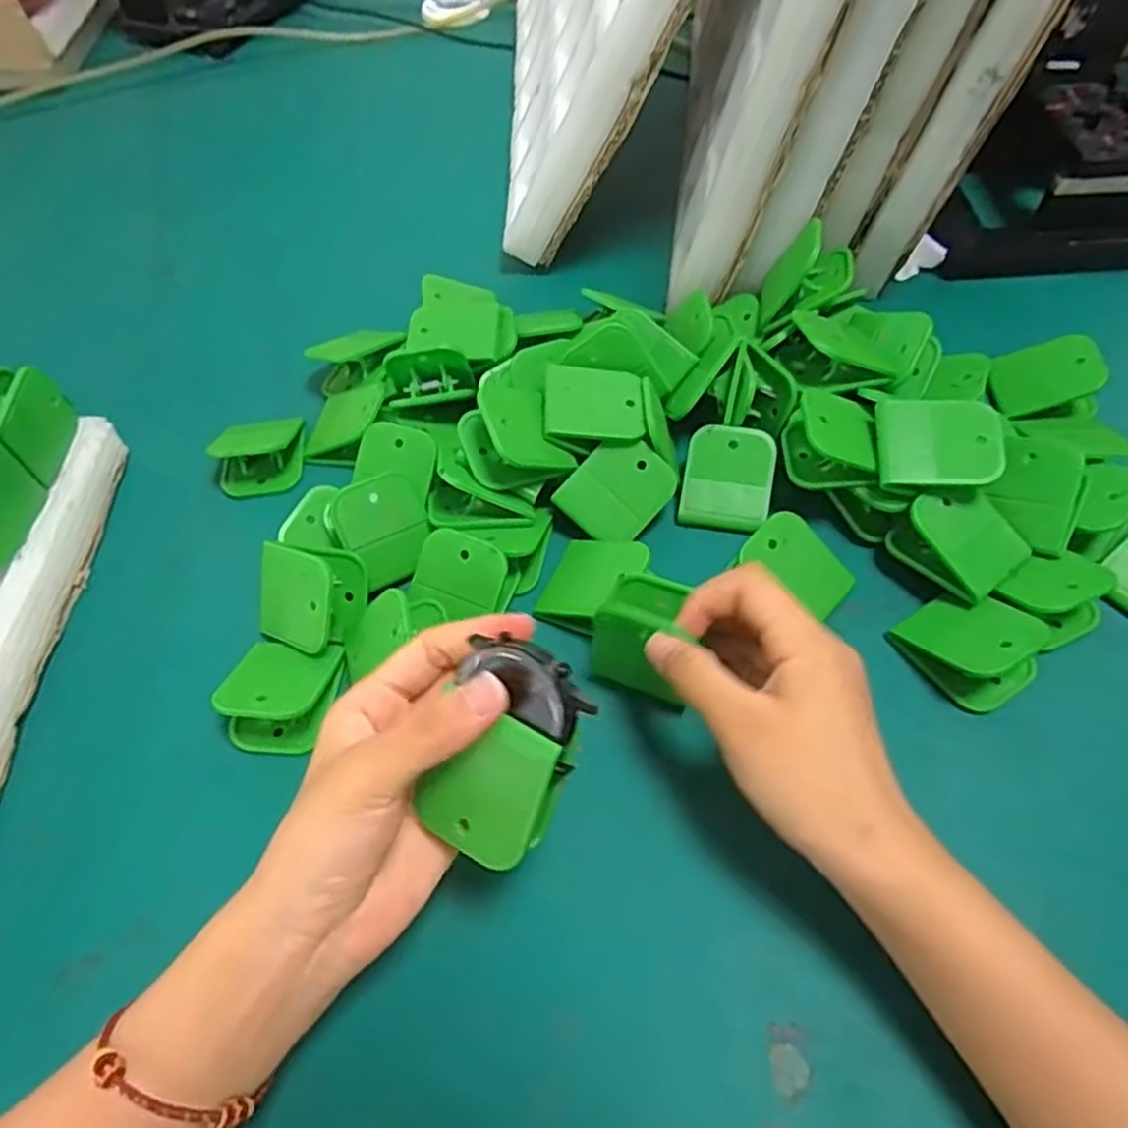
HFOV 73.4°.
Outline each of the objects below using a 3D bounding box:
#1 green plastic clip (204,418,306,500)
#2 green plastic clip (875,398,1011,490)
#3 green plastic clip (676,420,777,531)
[{"bbox_3d":[-0.178,-0.065,0.444,0.056,0.037,0.030,-29,59,-14],"label":"green plastic clip"},{"bbox_3d":[0.185,-0.059,0.370,0.057,0.013,0.051,5,58,8],"label":"green plastic clip"},{"bbox_3d":[0.090,-0.047,0.415,0.047,0.017,0.057,11,92,7],"label":"green plastic clip"}]

